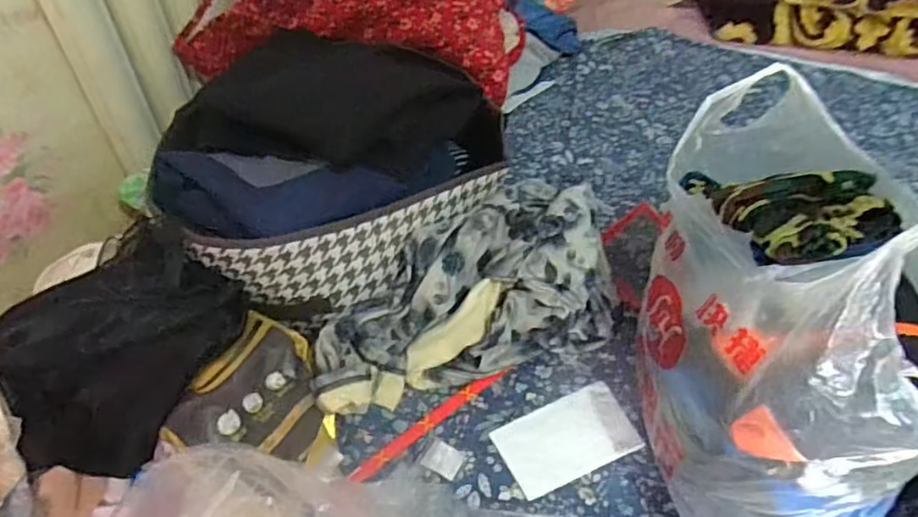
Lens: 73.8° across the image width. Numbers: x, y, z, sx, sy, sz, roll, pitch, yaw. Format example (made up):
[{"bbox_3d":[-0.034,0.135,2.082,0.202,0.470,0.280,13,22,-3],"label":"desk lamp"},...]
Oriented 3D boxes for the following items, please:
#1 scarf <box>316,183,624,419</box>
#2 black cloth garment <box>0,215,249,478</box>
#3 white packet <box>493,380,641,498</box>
[{"bbox_3d":[0.009,0.043,0.693,0.362,0.153,0.153,-19,50,-17],"label":"scarf"},{"bbox_3d":[-0.309,0.085,0.572,0.194,0.078,0.219,36,56,28],"label":"black cloth garment"},{"bbox_3d":[0.117,0.190,0.650,0.149,0.008,0.082,-20,50,-18],"label":"white packet"}]

